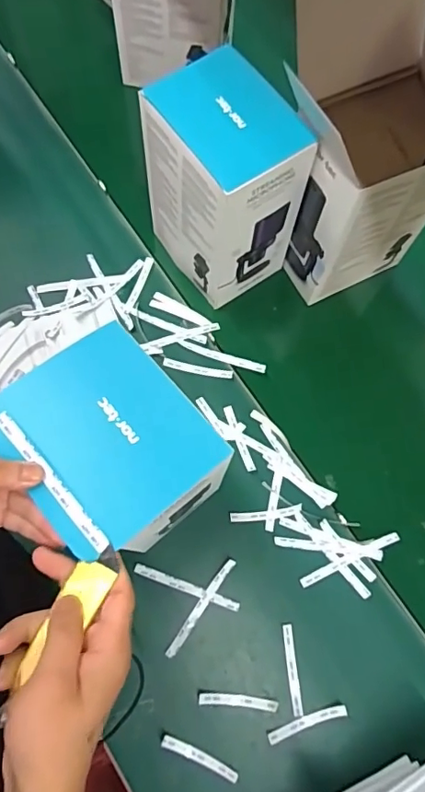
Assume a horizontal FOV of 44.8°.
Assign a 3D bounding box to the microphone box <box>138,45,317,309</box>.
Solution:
[{"bbox_3d":[0.011,-0.238,0.610,0.117,0.236,0.147,-33,76,-12],"label":"microphone box"}]

